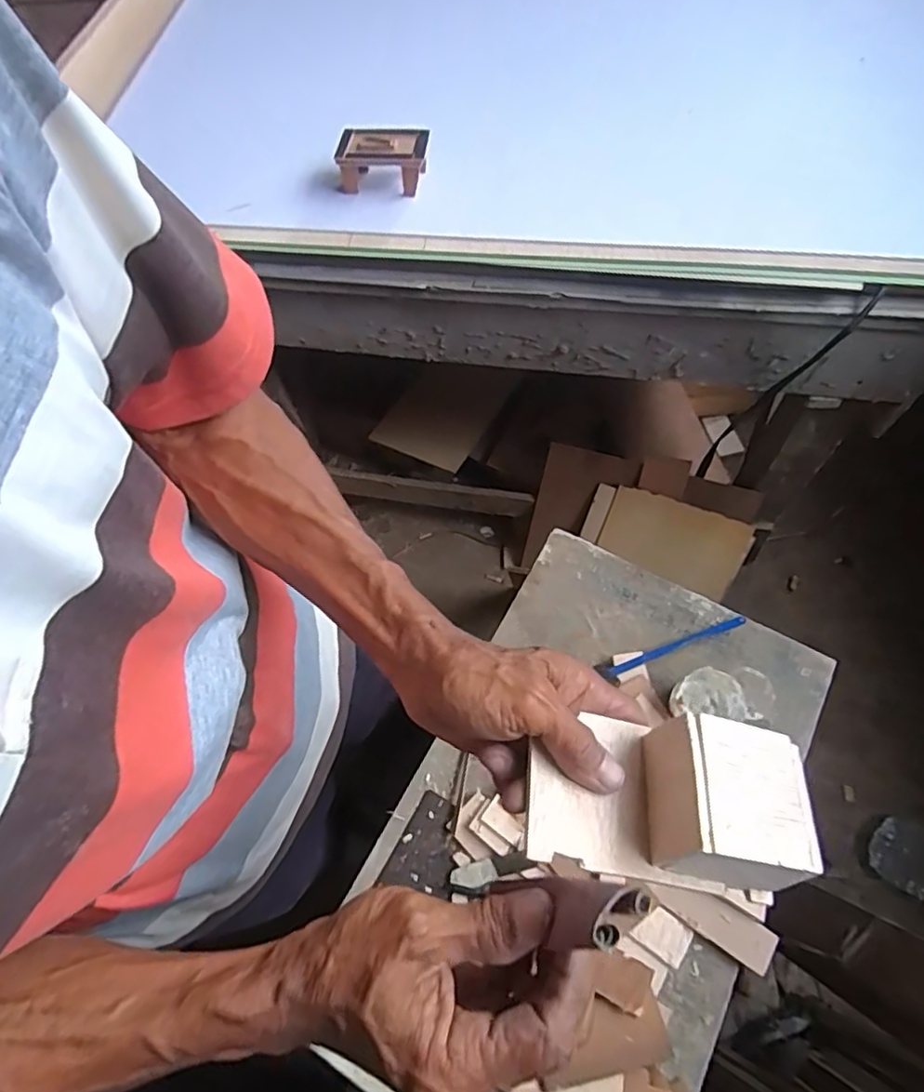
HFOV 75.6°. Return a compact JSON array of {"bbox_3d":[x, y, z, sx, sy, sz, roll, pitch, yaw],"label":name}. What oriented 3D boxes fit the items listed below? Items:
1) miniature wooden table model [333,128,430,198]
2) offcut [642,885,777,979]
[{"bbox_3d":[-0.102,-0.493,0.769,0.118,0.061,0.063,7,66,6],"label":"miniature wooden table model"},{"bbox_3d":[0.234,0.348,0.558,0.116,0.009,0.036,29,70,15],"label":"offcut"}]

